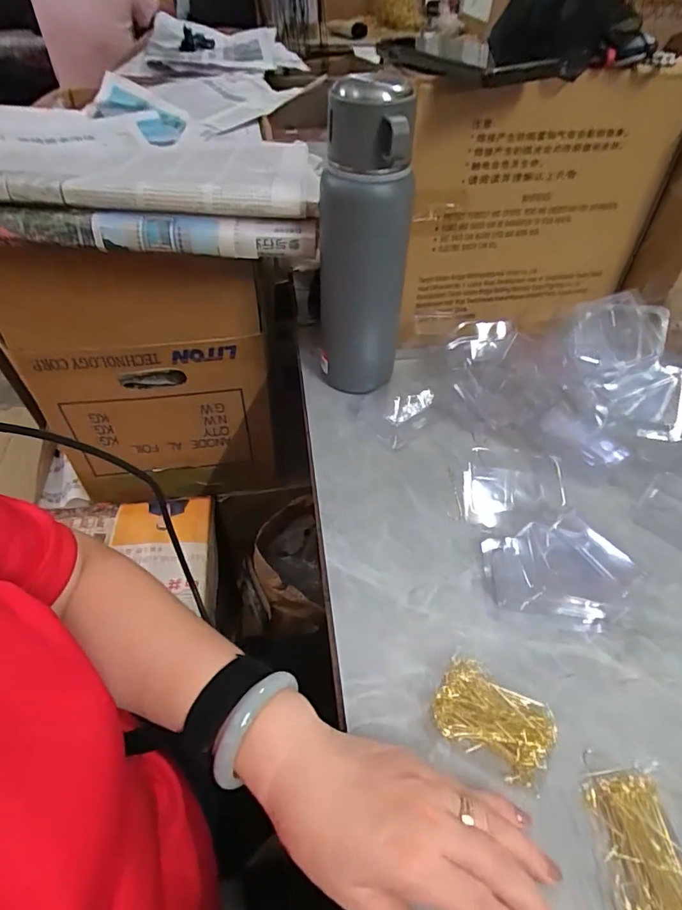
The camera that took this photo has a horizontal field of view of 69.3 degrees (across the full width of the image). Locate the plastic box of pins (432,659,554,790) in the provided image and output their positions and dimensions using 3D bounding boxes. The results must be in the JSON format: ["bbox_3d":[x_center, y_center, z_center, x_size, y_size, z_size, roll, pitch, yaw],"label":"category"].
[{"bbox_3d":[0.095,0.166,0.313,0.069,0.025,0.049,29,52,22],"label":"plastic box of pins"}]

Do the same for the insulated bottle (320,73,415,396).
[{"bbox_3d":[0.020,-0.182,0.466,0.076,0.271,0.072,0,47,-2],"label":"insulated bottle"}]

